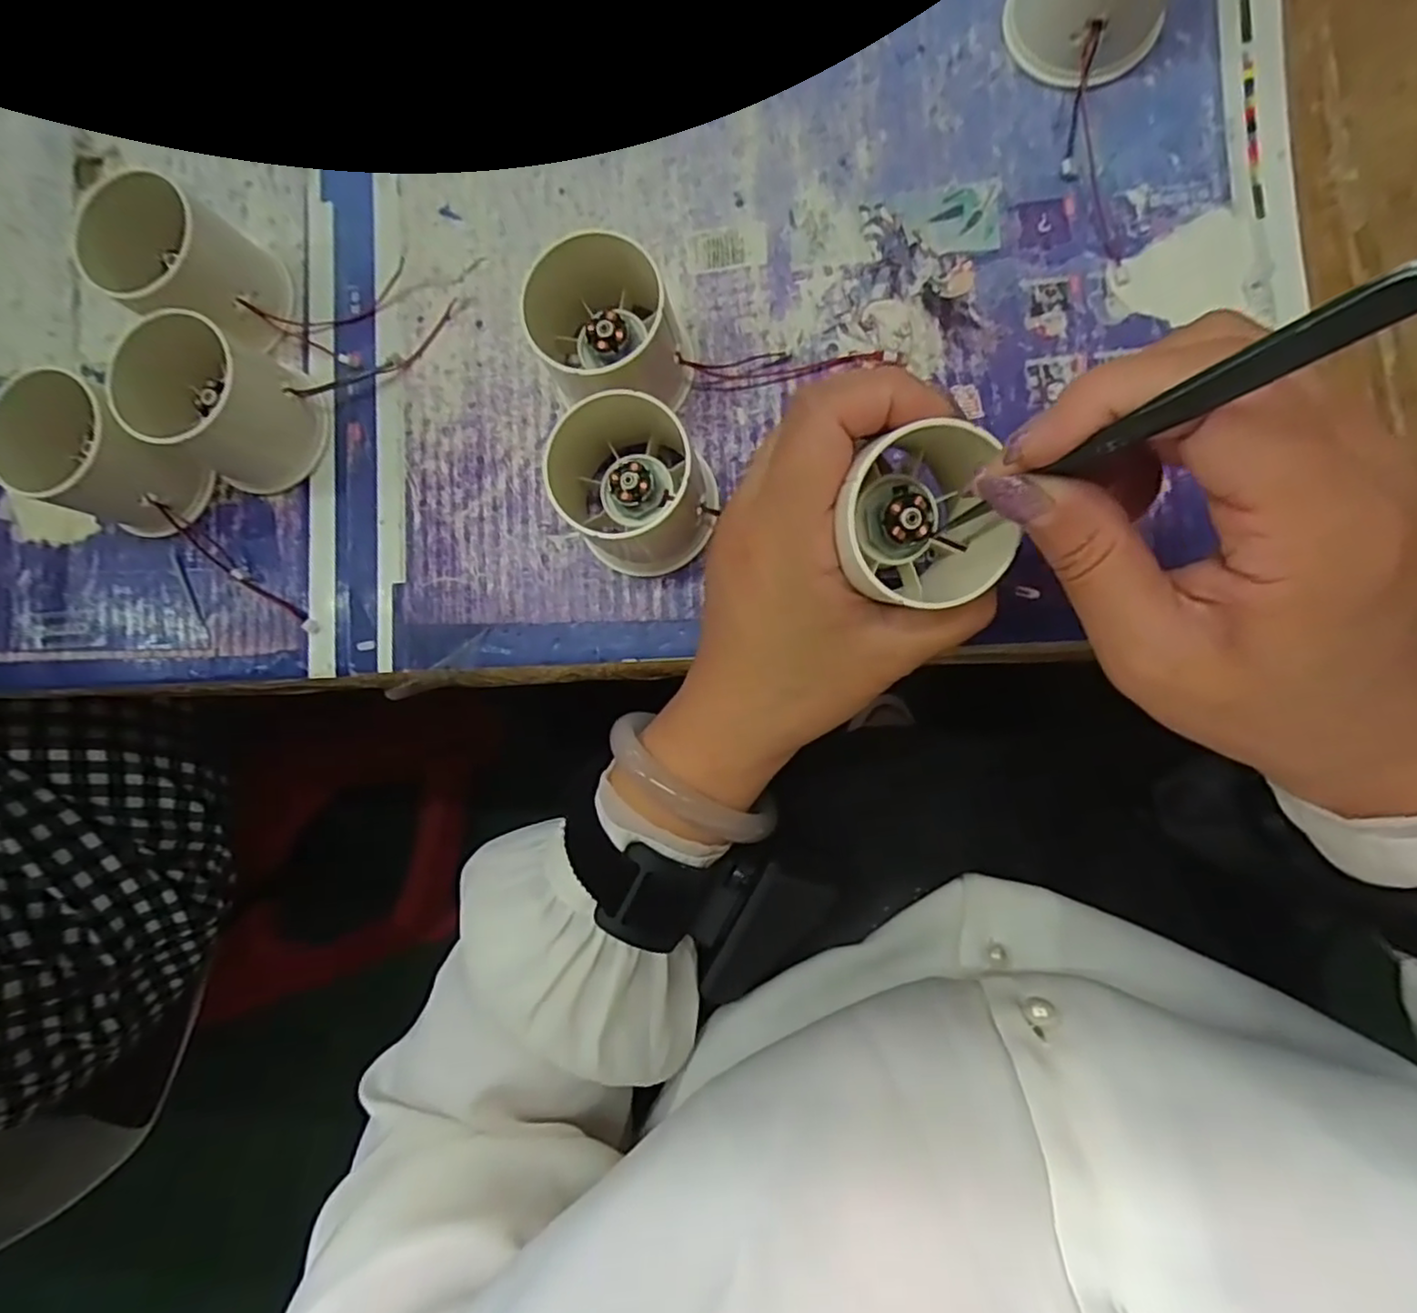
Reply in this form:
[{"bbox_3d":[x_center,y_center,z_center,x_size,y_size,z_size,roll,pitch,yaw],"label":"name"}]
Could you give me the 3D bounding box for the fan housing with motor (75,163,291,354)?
[{"bbox_3d":[-0.206,-0.155,0.276,0.045,0.056,0.047,0,87,7],"label":"fan housing with motor"}]

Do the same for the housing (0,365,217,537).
[{"bbox_3d":[-0.241,-0.078,0.278,0.051,0.056,0.048,0,87,7],"label":"housing"}]

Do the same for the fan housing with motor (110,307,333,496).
[{"bbox_3d":[-0.196,-0.100,0.273,0.056,0.055,0.052,0,87,7],"label":"fan housing with motor"}]

